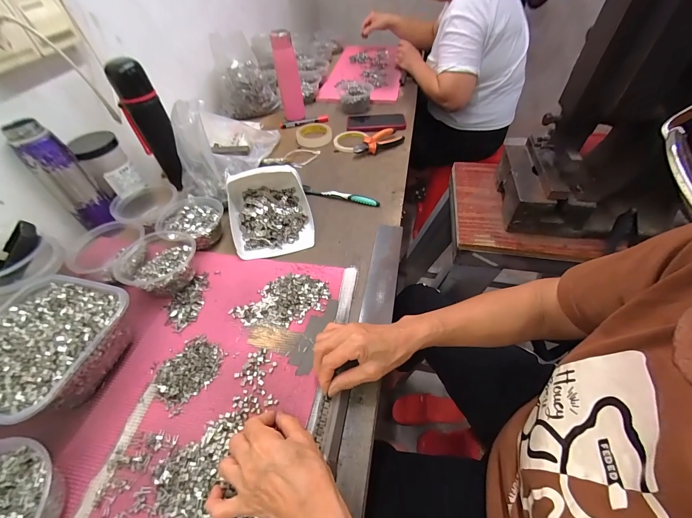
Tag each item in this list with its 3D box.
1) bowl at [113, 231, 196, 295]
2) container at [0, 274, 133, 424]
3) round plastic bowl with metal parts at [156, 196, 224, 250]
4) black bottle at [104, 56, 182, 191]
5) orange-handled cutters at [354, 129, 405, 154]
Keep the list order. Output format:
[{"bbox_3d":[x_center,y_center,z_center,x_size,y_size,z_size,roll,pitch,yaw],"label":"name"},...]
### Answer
[{"bbox_3d":[-0.311,0.005,0.496,0.116,0.062,0.126,-1,50,1],"label":"bowl"},{"bbox_3d":[-0.390,0.118,0.394,0.171,0.080,0.168,10,51,10],"label":"container"},{"bbox_3d":[-0.295,-0.074,0.575,0.116,0.045,0.095,12,51,12],"label":"round plastic bowl with metal parts"},{"bbox_3d":[-0.397,-0.267,0.612,0.068,0.239,0.047,-22,52,-16],"label":"black bottle"},{"bbox_3d":[0.084,-0.300,0.763,0.140,0.029,0.058,-35,56,-24],"label":"orange-handled cutters"}]

